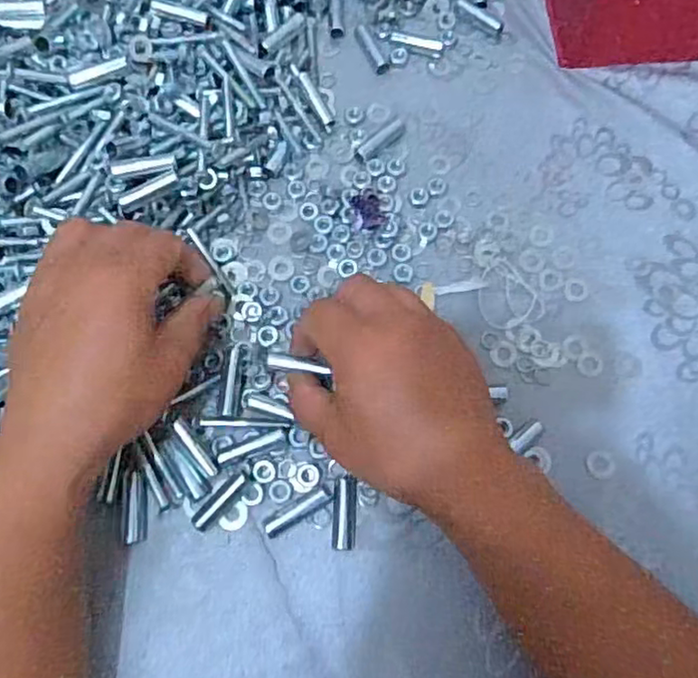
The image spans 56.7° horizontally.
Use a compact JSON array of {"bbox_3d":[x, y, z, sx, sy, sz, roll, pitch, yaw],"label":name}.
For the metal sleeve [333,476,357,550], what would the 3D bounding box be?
[{"bbox_3d":[-0.002,0.097,0.359,0.013,0.009,0.038,3,71,1],"label":"metal sleeve"}]

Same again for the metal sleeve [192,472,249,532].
[{"bbox_3d":[-0.072,0.090,0.359,0.008,0.010,0.039,42,76,13],"label":"metal sleeve"}]

